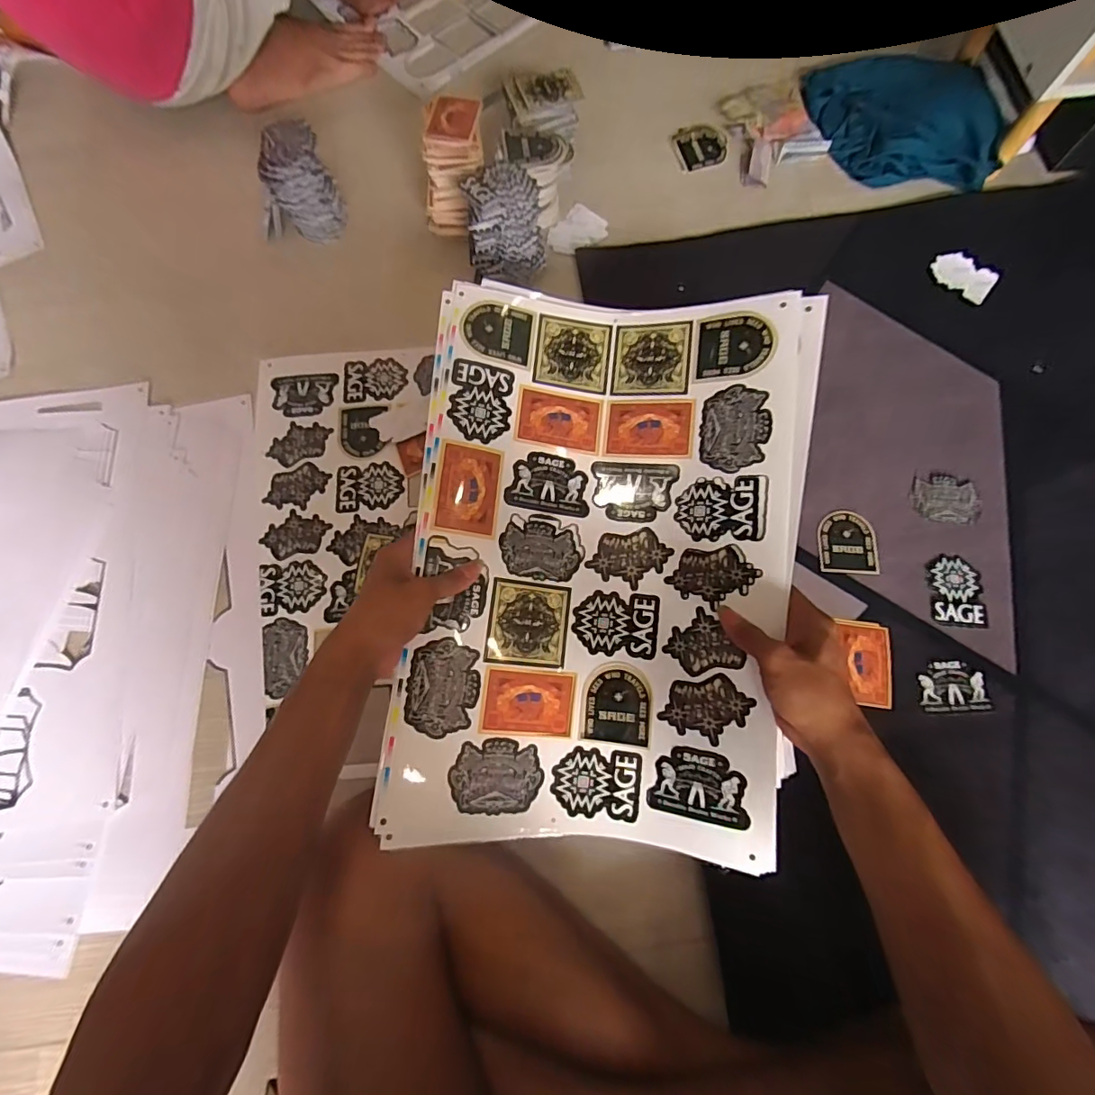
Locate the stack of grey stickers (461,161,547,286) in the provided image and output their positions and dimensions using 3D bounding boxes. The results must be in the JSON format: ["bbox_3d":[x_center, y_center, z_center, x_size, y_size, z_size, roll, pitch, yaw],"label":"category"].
[{"bbox_3d":[-0.049,-0.379,0.600,0.086,0.093,0.090,-2,75,0],"label":"stack of grey stickers"}]

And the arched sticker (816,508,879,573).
[{"bbox_3d":[0.325,-0.006,0.546,0.061,0.005,0.069,4,75,2],"label":"arched sticker"}]

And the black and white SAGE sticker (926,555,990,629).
[{"bbox_3d":[0.430,0.045,0.529,0.052,0.005,0.074,4,73,11],"label":"black and white SAGE sticker"}]

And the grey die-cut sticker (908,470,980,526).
[{"bbox_3d":[0.439,-0.056,0.557,0.066,0.005,0.056,12,75,10],"label":"grey die-cut sticker"}]

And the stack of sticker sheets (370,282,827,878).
[{"bbox_3d":[0.044,0.004,0.442,0.314,0.096,0.479,7,76,3],"label":"stack of sticker sheets"}]

